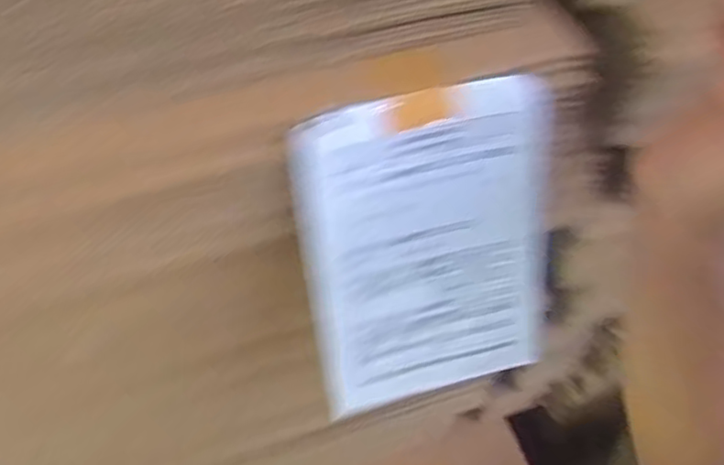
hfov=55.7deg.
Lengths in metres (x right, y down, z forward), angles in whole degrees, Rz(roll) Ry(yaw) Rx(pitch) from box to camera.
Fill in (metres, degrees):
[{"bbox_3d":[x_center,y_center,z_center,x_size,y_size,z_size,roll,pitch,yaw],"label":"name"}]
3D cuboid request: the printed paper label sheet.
[{"bbox_3d":[0.049,0.012,0.432,0.163,0.206,0.009,-16,29,-14],"label":"printed paper label sheet"}]

